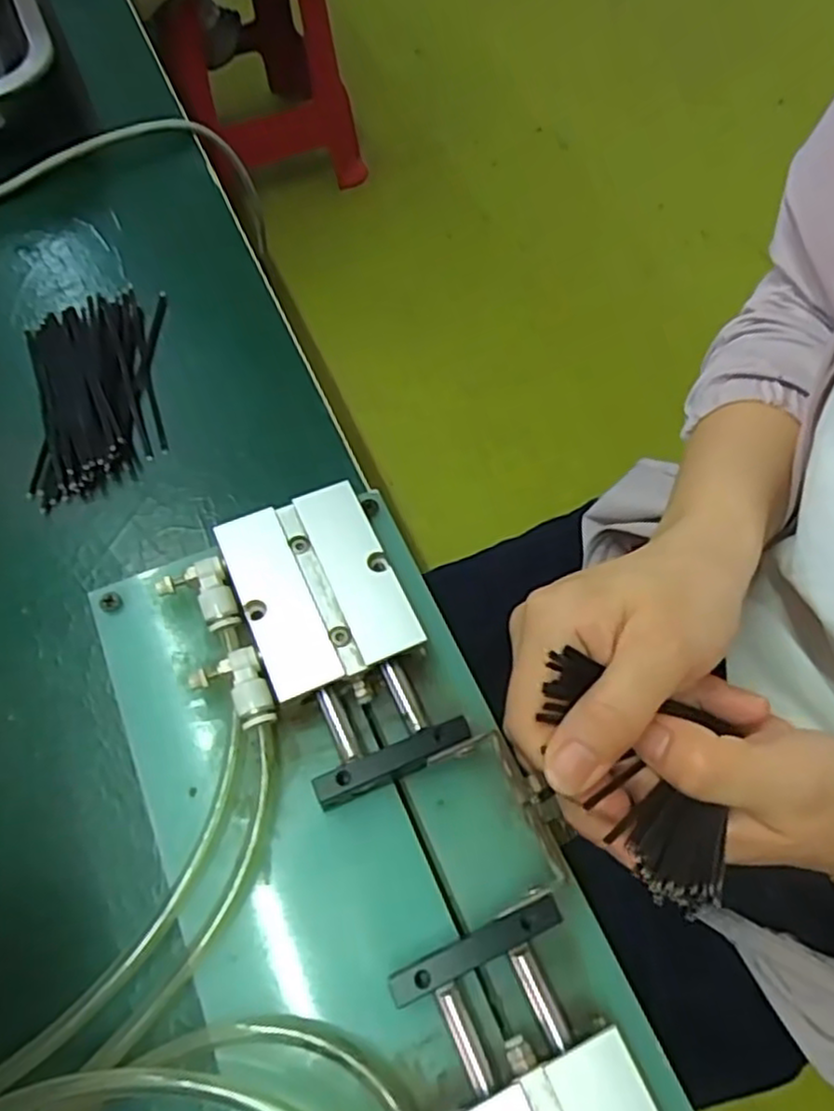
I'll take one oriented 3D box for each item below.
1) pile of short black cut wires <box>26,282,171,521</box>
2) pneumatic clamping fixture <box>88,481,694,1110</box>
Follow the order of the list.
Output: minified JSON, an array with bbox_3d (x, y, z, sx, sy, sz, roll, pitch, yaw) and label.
[{"bbox_3d":[-0.146,-0.075,0.324,0.060,0.010,0.109,-11,65,-9],"label":"pile of short black cut wires"},{"bbox_3d":[-0.013,0.104,0.226,0.115,0.041,0.264,-22,67,-13],"label":"pneumatic clamping fixture"}]

